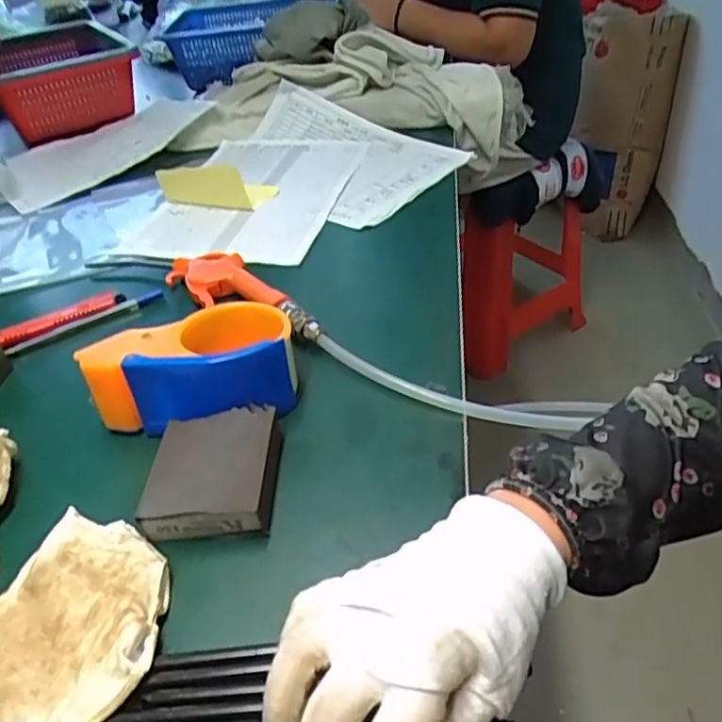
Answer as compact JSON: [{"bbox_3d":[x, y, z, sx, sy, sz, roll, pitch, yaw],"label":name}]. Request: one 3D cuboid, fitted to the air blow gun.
[{"bbox_3d":[-0.098,-0.057,0.525,0.056,0.023,0.195,-33,46,-29],"label":"air blow gun"}]

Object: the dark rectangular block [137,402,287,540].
[{"bbox_3d":[-0.086,0.067,0.375,0.072,0.027,0.080,-4,39,3],"label":"dark rectangular block"}]

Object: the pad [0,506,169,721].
[{"bbox_3d":[-0.145,0.132,0.308,0.105,0.020,0.105,21,47,30],"label":"pad"}]

